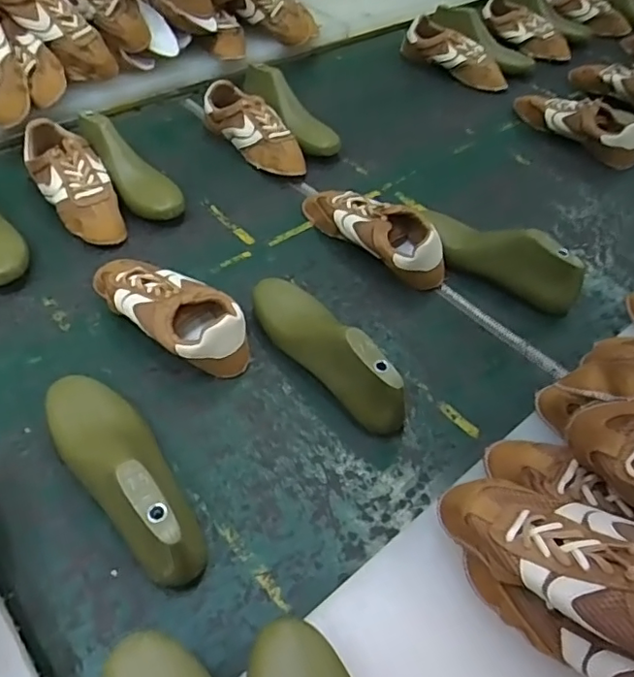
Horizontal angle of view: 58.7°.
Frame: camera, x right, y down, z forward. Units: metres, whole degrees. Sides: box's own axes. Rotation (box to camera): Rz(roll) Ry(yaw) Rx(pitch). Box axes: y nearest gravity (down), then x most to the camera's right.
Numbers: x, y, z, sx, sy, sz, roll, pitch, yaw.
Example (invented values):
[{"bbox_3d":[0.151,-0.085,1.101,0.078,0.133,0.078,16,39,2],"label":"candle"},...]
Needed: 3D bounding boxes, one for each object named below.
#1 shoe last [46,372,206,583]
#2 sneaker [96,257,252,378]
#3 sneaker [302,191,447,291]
[{"bbox_3d":[-0.182,0.110,0.517,0.079,0.080,0.248,-29,59,-25],"label":"shoe last"},{"bbox_3d":[-0.175,-0.041,0.660,0.225,0.063,0.093,32,55,19],"label":"sneaker"},{"bbox_3d":[0.081,-0.160,0.786,0.237,0.068,0.085,38,58,23],"label":"sneaker"}]

